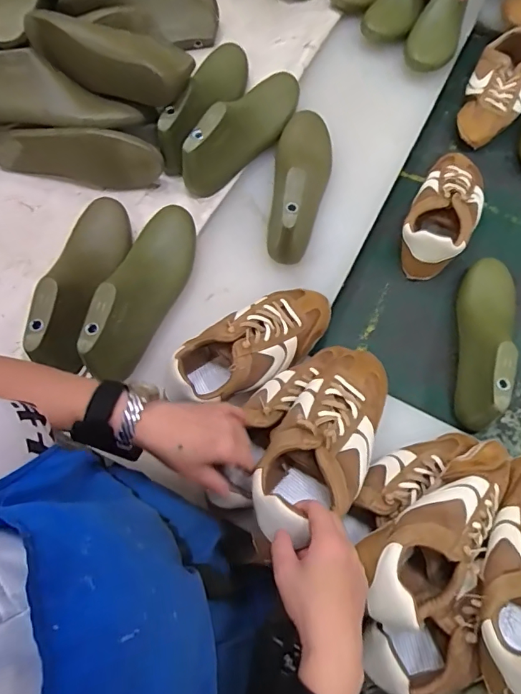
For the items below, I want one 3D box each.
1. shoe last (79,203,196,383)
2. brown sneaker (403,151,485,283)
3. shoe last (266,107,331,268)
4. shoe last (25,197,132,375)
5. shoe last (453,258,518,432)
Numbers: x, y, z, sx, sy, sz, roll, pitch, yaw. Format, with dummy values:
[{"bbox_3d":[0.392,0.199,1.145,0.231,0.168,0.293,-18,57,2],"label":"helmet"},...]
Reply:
[{"bbox_3d":[-0.158,-0.082,0.621,0.078,0.094,0.281,16,56,7],"label":"shoe last"},{"bbox_3d":[0.309,-0.234,0.752,0.106,0.072,0.259,24,72,10],"label":"brown sneaker"},{"bbox_3d":[0.064,-0.257,0.687,0.085,0.098,0.260,5,70,3],"label":"shoe last"},{"bbox_3d":[-0.231,-0.097,0.613,0.073,0.079,0.278,7,54,4],"label":"shoe last"},{"bbox_3d":[0.327,-0.015,0.663,0.074,0.095,0.264,14,71,6],"label":"shoe last"}]

